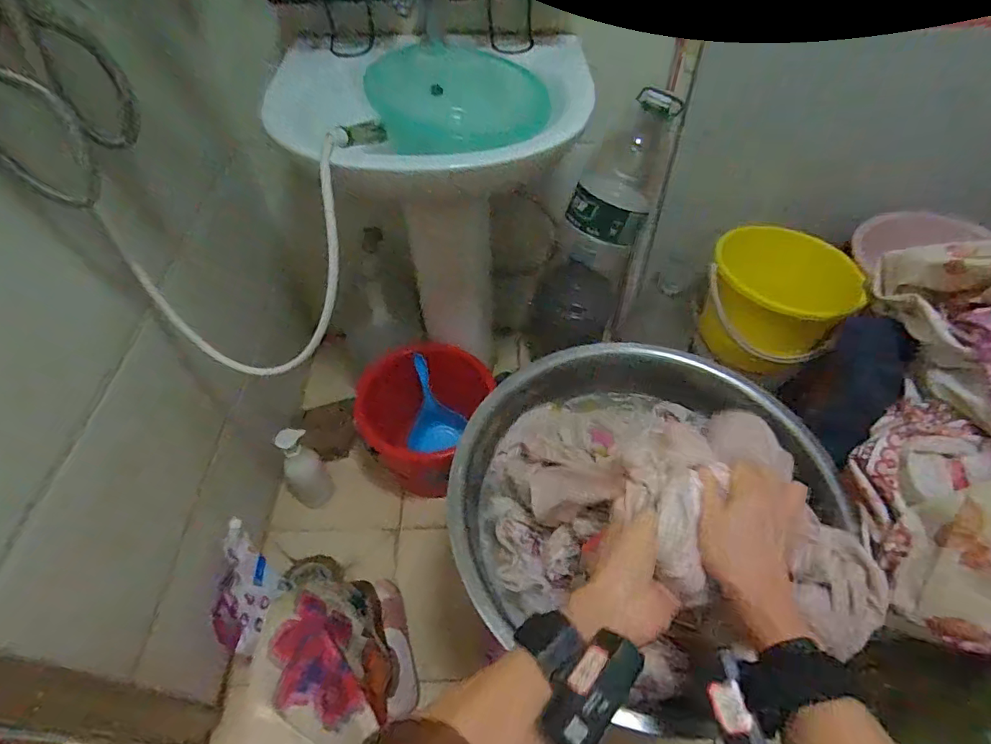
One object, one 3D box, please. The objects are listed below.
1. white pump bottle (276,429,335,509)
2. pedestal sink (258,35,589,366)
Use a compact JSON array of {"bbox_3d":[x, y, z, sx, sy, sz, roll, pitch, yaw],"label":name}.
[{"bbox_3d":[-0.406,0.209,1.071,0.080,0.234,0.062,-21,55,-17],"label":"white pump bottle"},{"bbox_3d":[-0.107,-0.282,1.075,0.498,0.666,0.342,6,51,4],"label":"pedestal sink"}]

